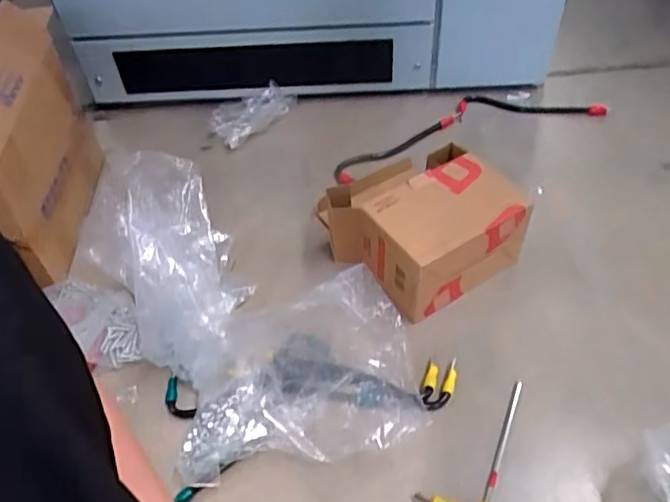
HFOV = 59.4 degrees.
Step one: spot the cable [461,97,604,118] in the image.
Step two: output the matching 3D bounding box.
[{"bbox_3d":[0.332,-0.247,0.994,0.244,0.020,0.042,4,49,7],"label":"cable"}]

